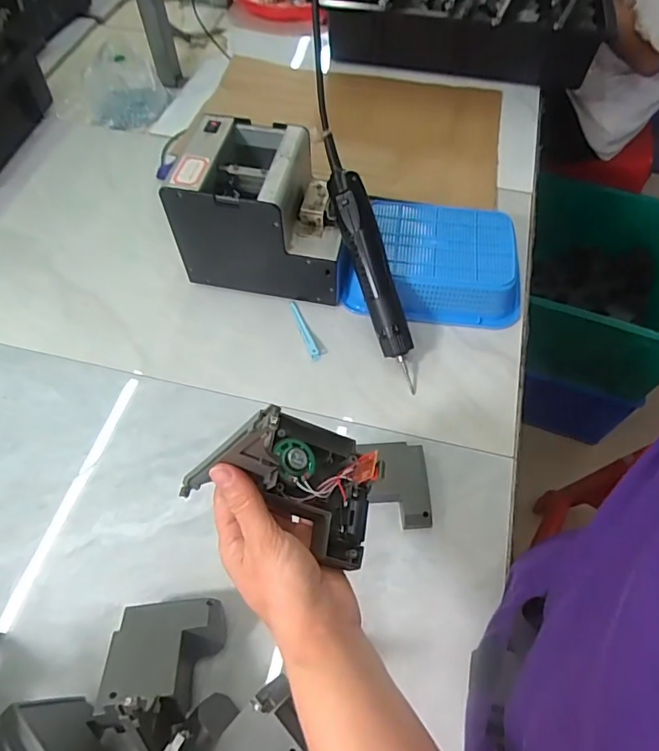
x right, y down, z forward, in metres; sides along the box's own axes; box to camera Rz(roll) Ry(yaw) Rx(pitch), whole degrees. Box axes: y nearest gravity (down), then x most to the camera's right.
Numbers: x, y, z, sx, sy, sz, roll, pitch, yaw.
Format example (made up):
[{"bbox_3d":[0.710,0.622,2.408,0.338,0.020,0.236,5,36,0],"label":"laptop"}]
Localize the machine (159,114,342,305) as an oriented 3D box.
[{"bbox_3d":[-0.069,-0.181,0.575,0.178,0.149,0.128,9,58,7],"label":"machine"}]

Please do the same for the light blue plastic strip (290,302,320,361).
[{"bbox_3d":[-0.028,-0.051,0.576,0.010,0.012,0.081,-18,59,-11],"label":"light blue plastic strip"}]

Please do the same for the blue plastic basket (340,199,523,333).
[{"bbox_3d":[0.120,-0.133,0.592,0.196,0.060,0.136,7,57,6],"label":"blue plastic basket"}]

